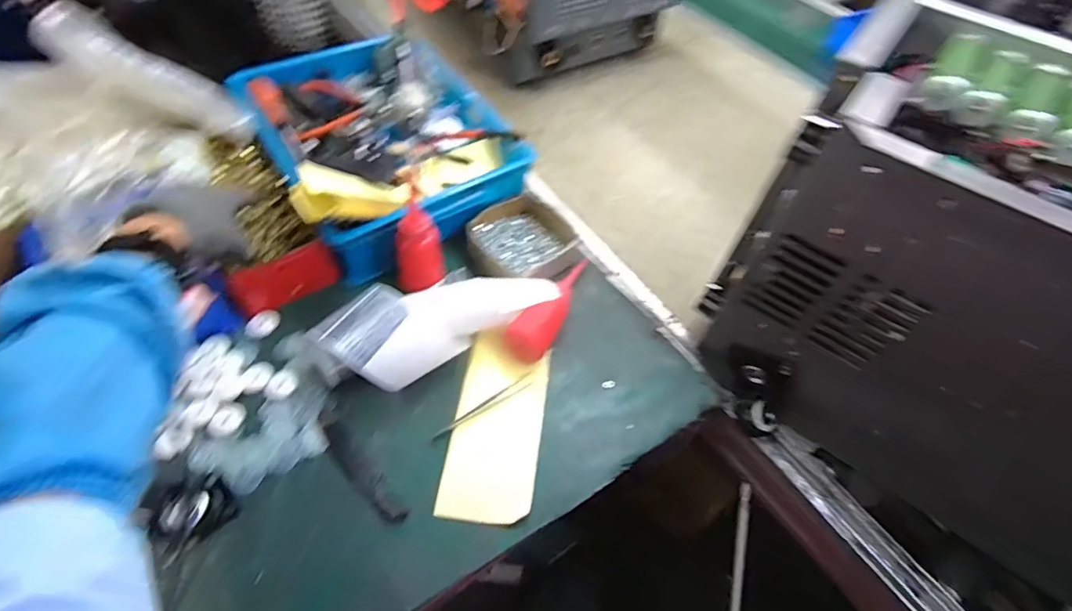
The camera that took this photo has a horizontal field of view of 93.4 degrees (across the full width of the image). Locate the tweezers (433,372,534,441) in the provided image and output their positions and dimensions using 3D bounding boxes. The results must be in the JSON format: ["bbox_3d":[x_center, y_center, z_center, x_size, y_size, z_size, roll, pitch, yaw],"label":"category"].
[{"bbox_3d":[-0.054,0.106,0.527,0.118,0.005,0.012,-29,63,-23],"label":"tweezers"}]

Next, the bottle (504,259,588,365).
[{"bbox_3d":[0.028,0.001,0.589,0.046,0.037,0.167,33,59,17],"label":"bottle"}]

